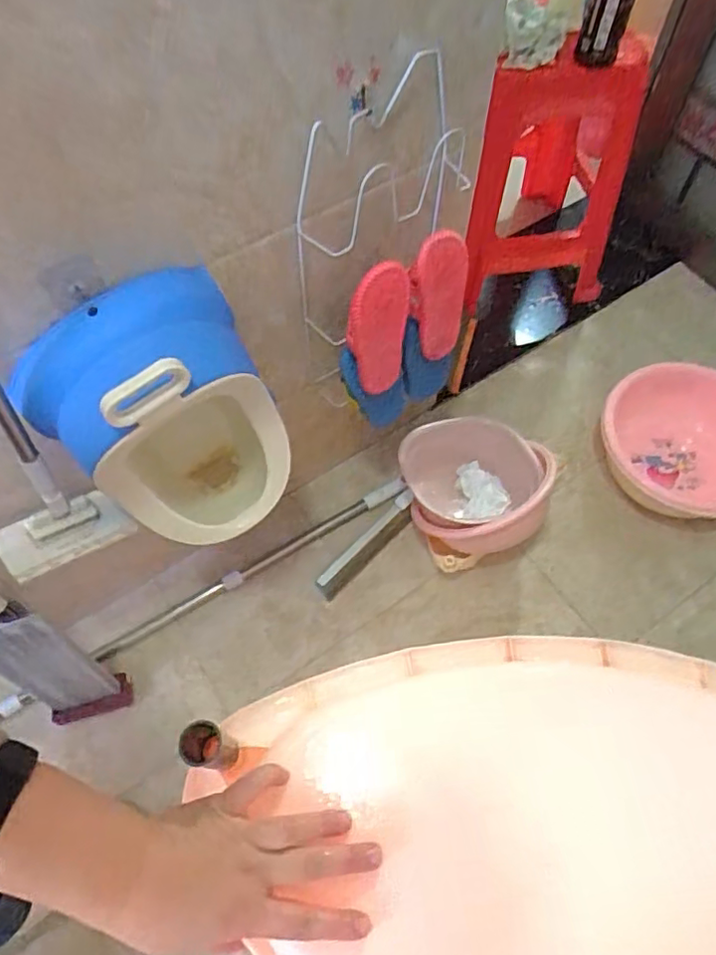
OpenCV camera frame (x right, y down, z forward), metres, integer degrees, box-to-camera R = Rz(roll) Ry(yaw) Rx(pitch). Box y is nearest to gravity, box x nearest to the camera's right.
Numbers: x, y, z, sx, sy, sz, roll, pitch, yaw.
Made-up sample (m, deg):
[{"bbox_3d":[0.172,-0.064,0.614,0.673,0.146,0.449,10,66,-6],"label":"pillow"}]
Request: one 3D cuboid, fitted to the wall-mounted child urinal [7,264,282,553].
[{"bbox_3d":[-0.225,-0.036,0.719,0.256,0.316,0.178,-29,64,-15],"label":"wall-mounted child urinal"}]

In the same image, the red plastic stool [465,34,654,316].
[{"bbox_3d":[0.353,-0.513,1.038,0.234,0.454,0.294,26,64,14],"label":"red plastic stool"}]

